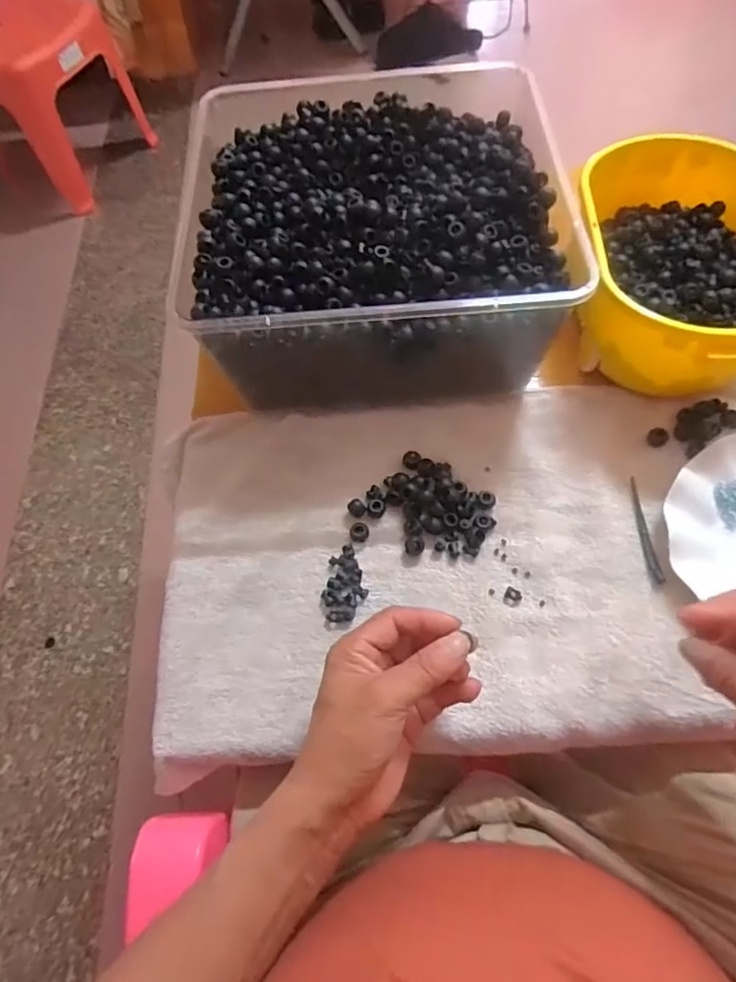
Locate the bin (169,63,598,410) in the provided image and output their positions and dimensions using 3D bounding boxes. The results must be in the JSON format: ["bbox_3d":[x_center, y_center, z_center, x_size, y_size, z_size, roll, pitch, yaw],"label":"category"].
[{"bbox_3d":[0.006,-0.218,0.514,0.286,0.119,0.286,-5,62,1],"label":"bin"}]

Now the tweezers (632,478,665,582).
[{"bbox_3d":[0.219,0.030,0.456,0.009,0.004,0.090,-3,62,2],"label":"tweezers"}]

